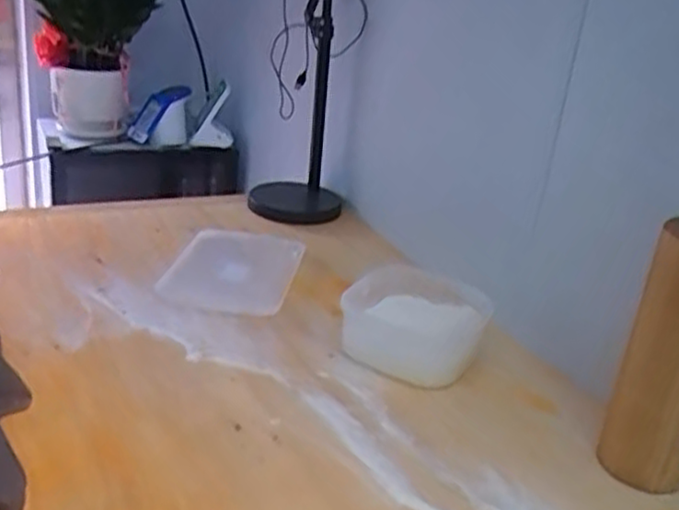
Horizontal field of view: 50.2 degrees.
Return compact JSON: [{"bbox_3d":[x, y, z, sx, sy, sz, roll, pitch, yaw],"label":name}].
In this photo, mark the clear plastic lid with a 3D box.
[{"bbox_3d":[-0.144,0.016,1.005,0.161,0.010,0.235,9,23,3],"label":"clear plastic lid"}]

